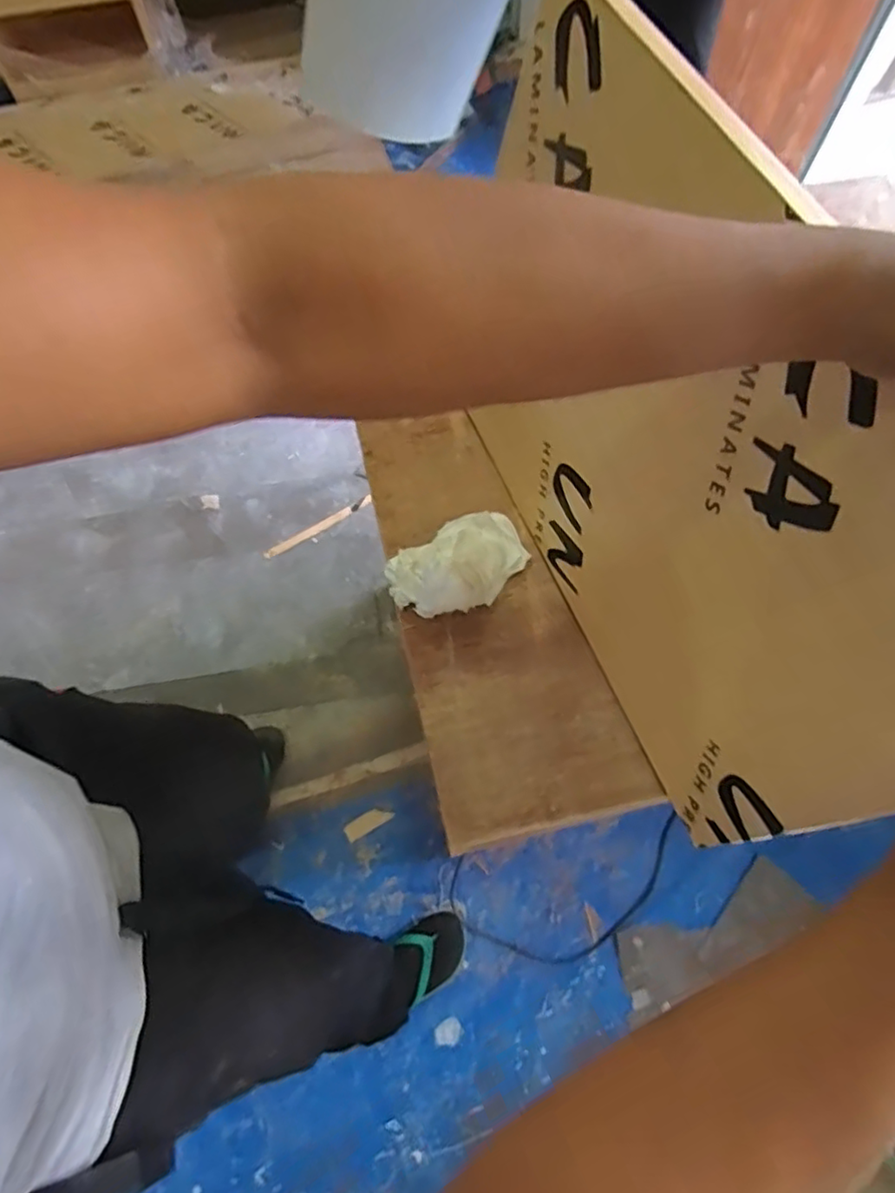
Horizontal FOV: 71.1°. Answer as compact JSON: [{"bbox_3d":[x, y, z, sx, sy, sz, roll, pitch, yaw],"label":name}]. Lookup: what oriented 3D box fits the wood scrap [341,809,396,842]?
[{"bbox_3d":[-0.161,0.459,1.272,0.102,0.007,0.035,-25,69,-10],"label":"wood scrap"}]

